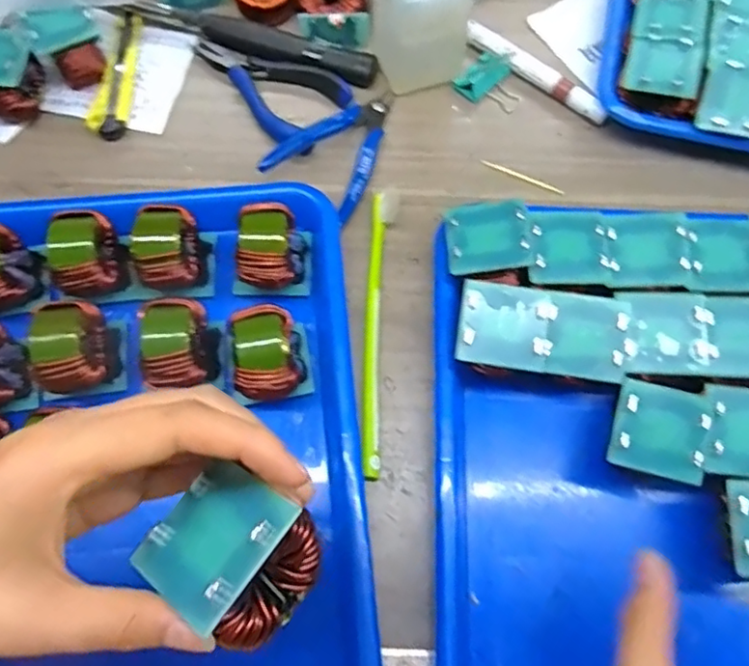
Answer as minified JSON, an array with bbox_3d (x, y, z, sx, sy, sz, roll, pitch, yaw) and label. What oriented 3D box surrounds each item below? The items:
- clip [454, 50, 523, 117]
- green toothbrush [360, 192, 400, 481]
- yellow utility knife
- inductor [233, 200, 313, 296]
[{"bbox_3d":[0.089,-0.187,0.442,0.045,0.025,0.043,37,73,12],"label":"clip"},{"bbox_3d":[0.002,-0.004,0.375,0.016,0.015,0.185,3,69,0],"label":"green toothbrush"},{"bbox_3d":[-0.183,-0.189,0.439,0.022,0.012,0.110,3,69,0],"label":"yellow utility knife"},{"bbox_3d":[-0.063,-0.049,0.364,0.044,0.046,0.042,0,69,-1],"label":"inductor"}]

